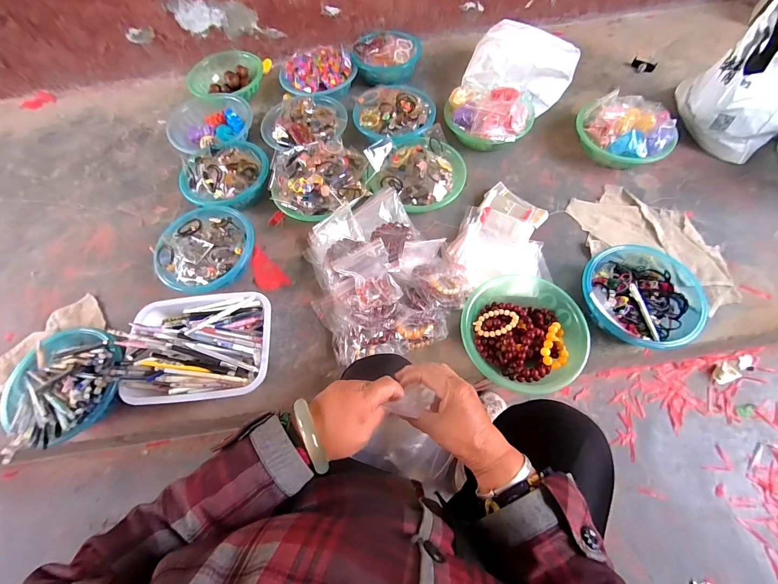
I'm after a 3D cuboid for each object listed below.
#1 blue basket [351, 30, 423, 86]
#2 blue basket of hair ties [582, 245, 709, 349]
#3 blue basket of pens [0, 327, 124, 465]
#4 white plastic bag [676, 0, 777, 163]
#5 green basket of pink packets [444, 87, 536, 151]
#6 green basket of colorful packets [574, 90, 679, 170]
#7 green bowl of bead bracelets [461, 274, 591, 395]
[{"bbox_3d":[-0.007,-0.751,1.078,0.213,0.078,0.193,13,67,8],"label":"blue basket"},{"bbox_3d":[0.530,0.004,0.711,0.246,0.078,0.242,-1,66,2],"label":"blue basket of hair ties"},{"bbox_3d":[-0.651,0.182,0.674,0.239,0.109,0.231,28,70,14],"label":"blue basket of pens"},{"bbox_3d":[0.961,-0.557,0.850,0.303,0.246,0.275,-36,69,-13],"label":"white plastic bag"},{"bbox_3d":[0.272,-0.482,0.926,0.234,0.104,0.196,18,68,10],"label":"green basket of pink packets"},{"bbox_3d":[0.616,-0.434,0.884,0.198,0.112,0.233,-10,66,-2],"label":"green basket of colorful packets"},{"bbox_3d":[0.272,0.088,0.690,0.241,0.066,0.245,-1,66,2],"label":"green bowl of bead bracelets"}]

